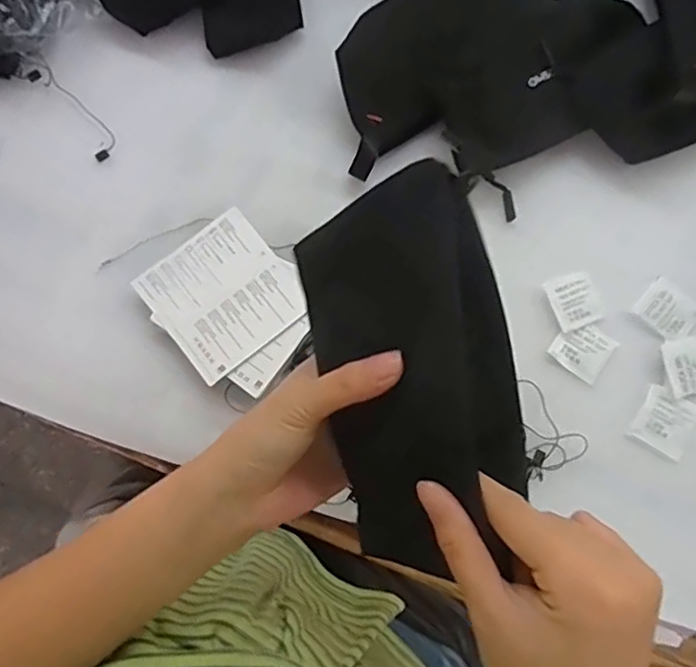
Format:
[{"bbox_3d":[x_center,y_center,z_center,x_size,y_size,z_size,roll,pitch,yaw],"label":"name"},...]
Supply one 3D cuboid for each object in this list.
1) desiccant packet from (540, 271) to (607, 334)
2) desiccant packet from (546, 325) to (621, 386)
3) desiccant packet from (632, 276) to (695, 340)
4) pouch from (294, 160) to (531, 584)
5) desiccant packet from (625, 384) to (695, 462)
[{"bbox_3d":[0.168,-0.024,0.463,0.036,0.004,0.040,-17,78,-3],"label":"desiccant packet"},{"bbox_3d":[0.172,0.011,0.457,0.039,0.004,0.038,36,81,8],"label":"desiccant packet"},{"bbox_3d":[0.237,-0.017,0.462,0.041,0.004,0.037,41,81,9],"label":"desiccant packet"},{"bbox_3d":[0.032,0.022,0.286,0.085,0.011,0.172,-11,97,14],"label":"pouch"},{"bbox_3d":[0.226,0.063,0.445,0.039,0.005,0.043,29,80,7],"label":"desiccant packet"}]

